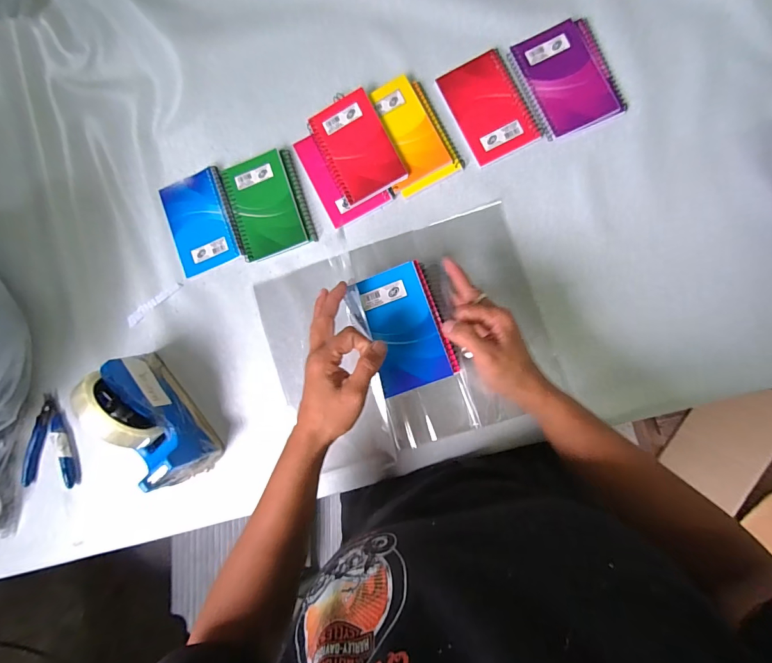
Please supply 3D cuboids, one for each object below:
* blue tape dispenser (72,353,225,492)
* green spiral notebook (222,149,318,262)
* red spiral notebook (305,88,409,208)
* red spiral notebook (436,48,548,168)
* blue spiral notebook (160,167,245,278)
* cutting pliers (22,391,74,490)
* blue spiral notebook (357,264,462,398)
[{"bbox_3d":[-0.274,0.099,0.448,0.055,0.114,0.161,-34,83,3],"label":"blue tape dispenser"},{"bbox_3d":[-0.153,-0.166,0.503,0.093,0.010,0.132,-17,85,5],"label":"green spiral notebook"},{"bbox_3d":[-0.037,-0.231,0.490,0.084,0.015,0.130,-26,84,4],"label":"red spiral notebook"},{"bbox_3d":[0.129,-0.280,0.481,0.088,0.005,0.130,-25,84,4],"label":"red spiral notebook"},{"bbox_3d":[-0.244,-0.147,0.513,0.087,0.008,0.126,-19,84,5],"label":"blue spiral notebook"},{"bbox_3d":[-0.439,0.148,0.511,0.069,0.016,0.120,8,87,7],"label":"cutting pliers"},{"bbox_3d":[0.020,-0.004,0.417,0.080,0.009,0.127,-20,84,5],"label":"blue spiral notebook"}]

